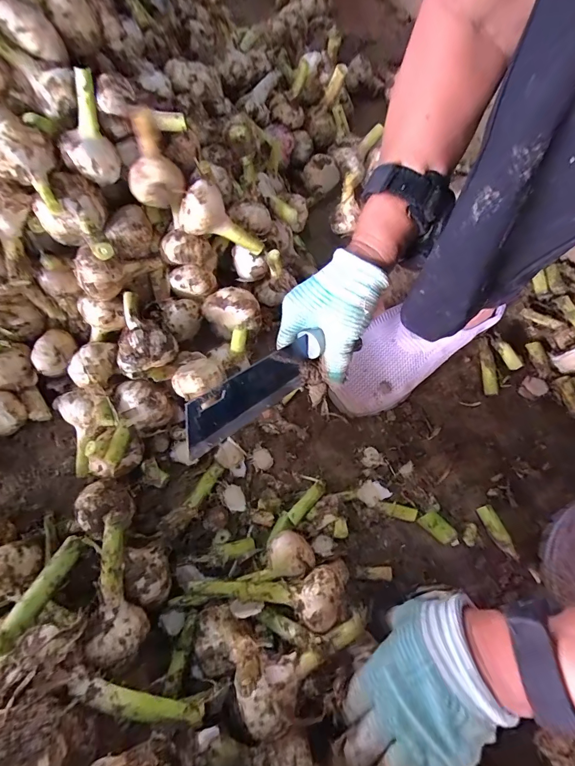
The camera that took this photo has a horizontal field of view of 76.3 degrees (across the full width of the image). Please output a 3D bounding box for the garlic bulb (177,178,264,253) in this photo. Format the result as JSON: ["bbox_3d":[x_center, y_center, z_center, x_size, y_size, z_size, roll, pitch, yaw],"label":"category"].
[{"bbox_3d":[-0.067,-0.161,0.376,0.039,0.089,0.038,-14,63,40],"label":"garlic bulb"}]

